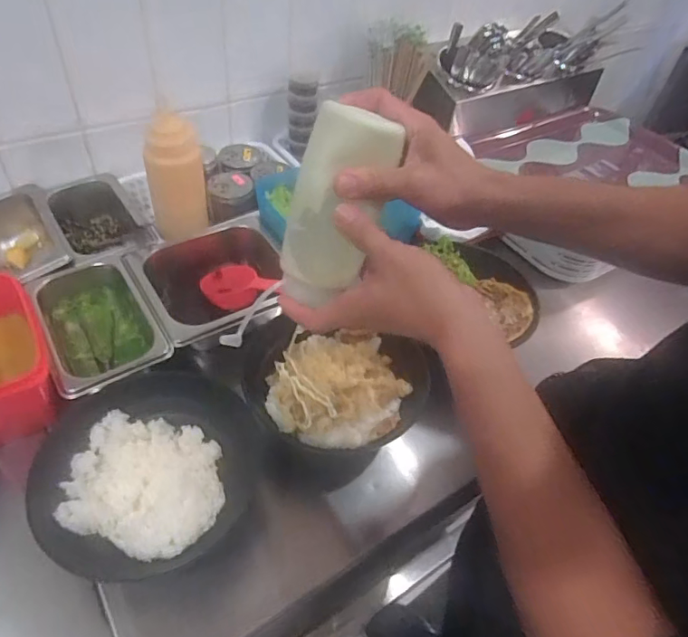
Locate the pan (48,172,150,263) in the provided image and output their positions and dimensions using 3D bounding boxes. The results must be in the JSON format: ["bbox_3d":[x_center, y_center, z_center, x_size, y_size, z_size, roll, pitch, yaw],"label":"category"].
[{"bbox_3d":[-0.321,-0.124,0.671,0.095,0.065,0.197,-21,53,-24],"label":"pan"}]

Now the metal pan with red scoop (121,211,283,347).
[{"bbox_3d":[-0.148,-0.033,0.626,0.168,0.087,0.162,-22,53,-25],"label":"metal pan with red scoop"}]

